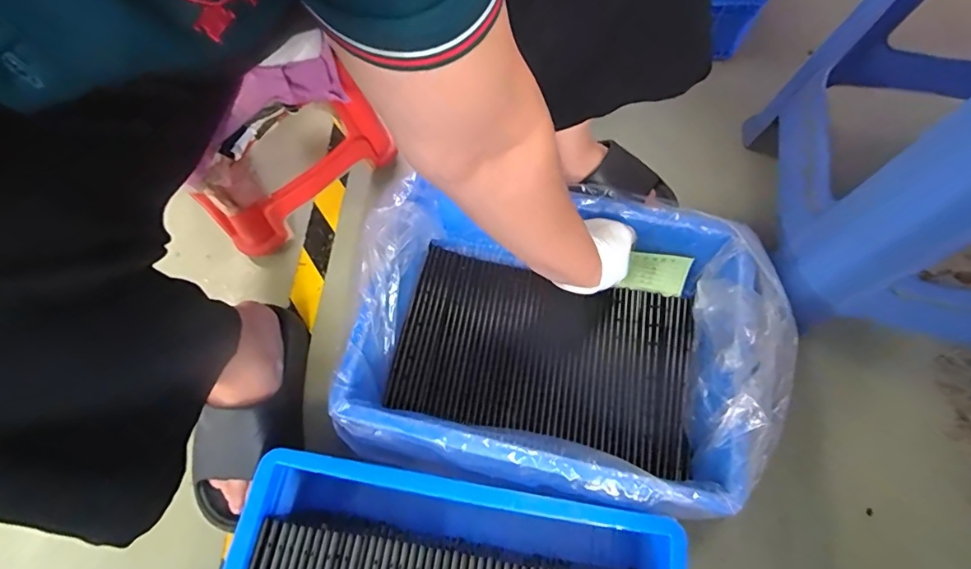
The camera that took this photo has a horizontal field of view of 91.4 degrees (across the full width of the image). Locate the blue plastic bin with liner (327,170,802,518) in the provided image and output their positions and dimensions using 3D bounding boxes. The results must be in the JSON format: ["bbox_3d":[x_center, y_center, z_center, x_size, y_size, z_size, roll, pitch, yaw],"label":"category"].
[{"bbox_3d":[0.095,0.059,0.542,0.415,0.139,0.320,8,72,2],"label":"blue plastic bin with liner"}]

